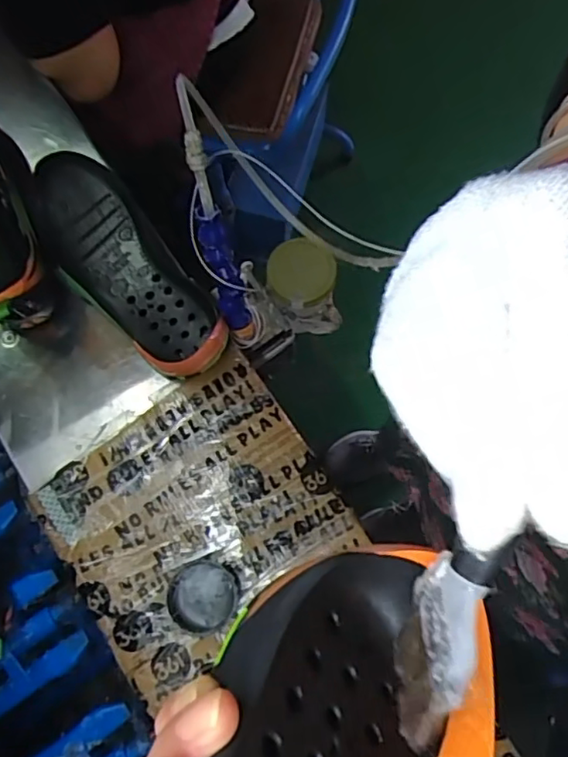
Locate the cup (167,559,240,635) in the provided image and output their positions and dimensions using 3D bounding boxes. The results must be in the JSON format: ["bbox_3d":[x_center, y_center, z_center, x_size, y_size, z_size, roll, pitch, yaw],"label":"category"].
[{"bbox_3d":[-0.071,0.192,0.532,0.062,0.015,0.058,0,76,1],"label":"cup"}]

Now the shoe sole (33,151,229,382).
[{"bbox_3d":[-0.159,-0.110,0.589,0.099,0.056,0.276,-34,78,-7],"label":"shoe sole"}]

